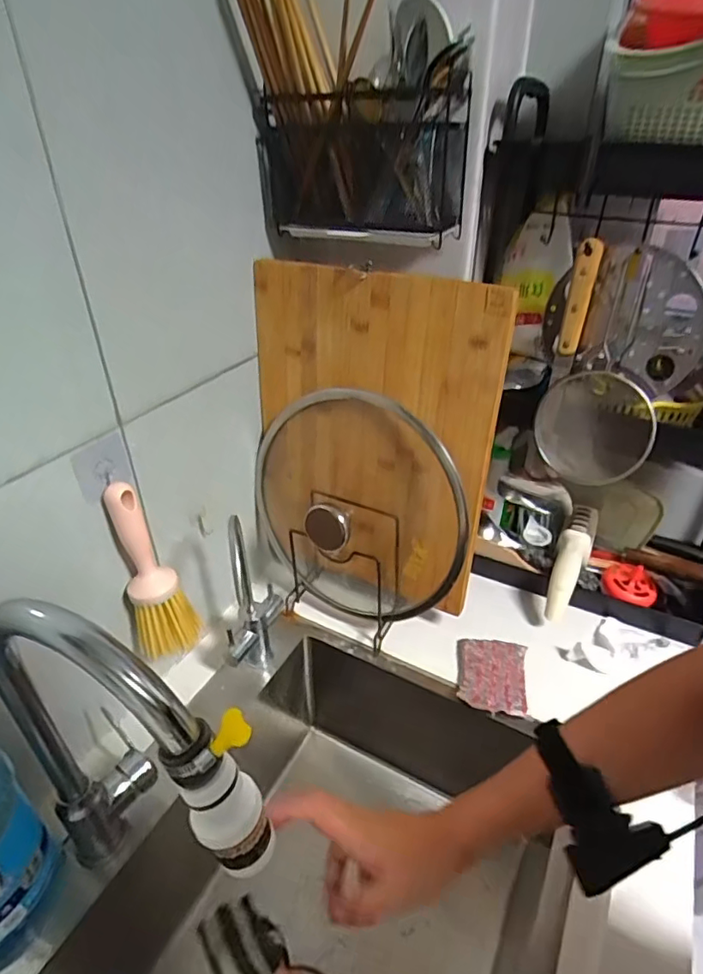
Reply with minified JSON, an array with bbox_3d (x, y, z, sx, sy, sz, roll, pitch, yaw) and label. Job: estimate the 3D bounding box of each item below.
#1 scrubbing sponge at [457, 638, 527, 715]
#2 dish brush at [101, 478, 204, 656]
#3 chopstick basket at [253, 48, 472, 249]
[{"bbox_3d":[0.178,0.233,0.683,0.084,0.023,0.101,8,34,12],"label":"scrubbing sponge"},{"bbox_3d":[-0.206,0.089,0.567,0.067,0.196,0.055,-13,36,-19],"label":"dish brush"},{"bbox_3d":[0.011,-0.348,0.581,0.215,0.133,0.092,20,38,27],"label":"chopstick basket"}]

